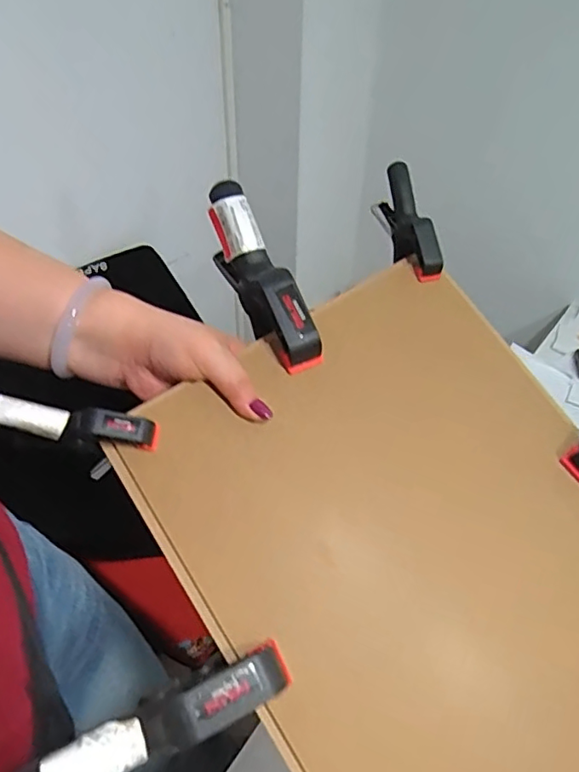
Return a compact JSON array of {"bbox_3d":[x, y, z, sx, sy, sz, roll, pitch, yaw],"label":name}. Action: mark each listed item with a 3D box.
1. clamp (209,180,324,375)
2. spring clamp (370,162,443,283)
[{"bbox_3d":[-0.024,-0.076,0.459,0.027,0.087,0.157,-21,70,-21],"label":"clamp"},{"bbox_3d":[0.102,-0.149,0.492,0.025,0.066,0.118,-8,46,-10],"label":"spring clamp"}]

